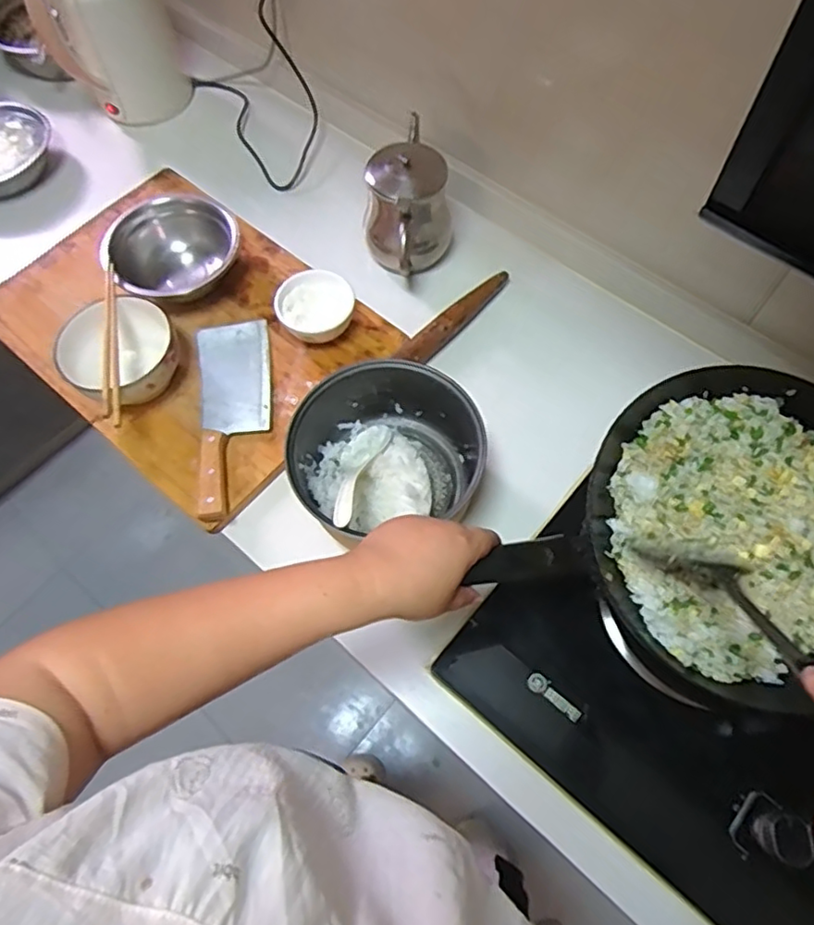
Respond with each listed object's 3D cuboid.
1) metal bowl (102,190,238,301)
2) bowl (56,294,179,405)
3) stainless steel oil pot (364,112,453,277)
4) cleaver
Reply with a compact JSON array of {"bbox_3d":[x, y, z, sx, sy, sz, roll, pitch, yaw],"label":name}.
[{"bbox_3d":[-0.312,-0.279,0.836,0.165,0.078,0.159,-34,68,-14],"label":"metal bowl"},{"bbox_3d":[-0.345,-0.125,0.762,0.127,0.076,0.126,0,64,1],"label":"bowl"},{"bbox_3d":[0.000,-0.347,0.842,0.117,0.157,0.195,-1,64,1],"label":"stainless steel oil pot"},{"bbox_3d":[-0.212,-0.064,0.762,0.088,0.025,0.266,-8,65,-3],"label":"cleaver"}]

